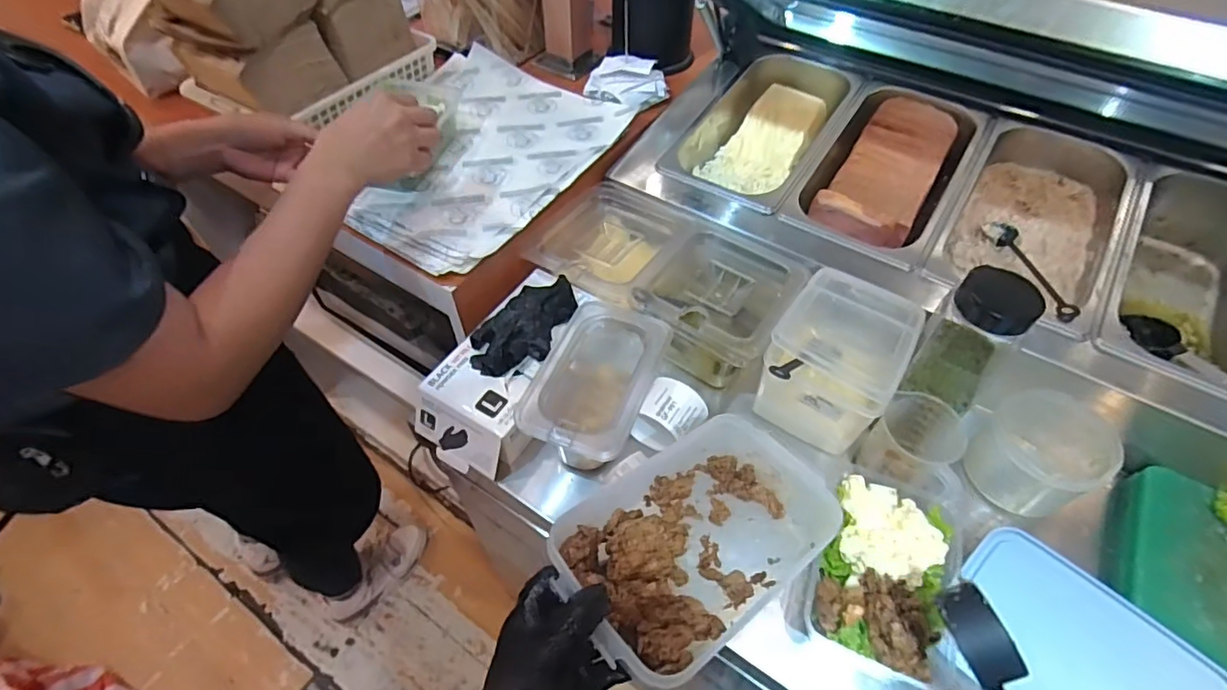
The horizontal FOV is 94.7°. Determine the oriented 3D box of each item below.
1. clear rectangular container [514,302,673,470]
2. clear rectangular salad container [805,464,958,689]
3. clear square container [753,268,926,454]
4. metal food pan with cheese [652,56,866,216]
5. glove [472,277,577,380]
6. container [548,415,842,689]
[{"bbox_3d":[-0.019,0.051,0.600,0.110,0.095,0.176,19,55,14],"label":"clear rectangular container"},{"bbox_3d":[0.244,0.196,0.512,0.116,0.055,0.186,17,54,12],"label":"clear rectangular salad container"},{"bbox_3d":[0.241,0.016,0.612,0.131,0.111,0.178,25,56,17],"label":"clear square container"},{"bbox_3d":[0.208,-0.293,0.811,0.178,0.096,0.305,28,57,19],"label":"metal food pan with cheese"},{"bbox_3d":[-0.088,-0.023,0.611,0.075,0.036,0.144,32,59,22],"label":"glove"},{"bbox_3d":[0.067,0.137,0.438,0.221,0.072,0.141,-33,60,-23],"label":"container"}]

